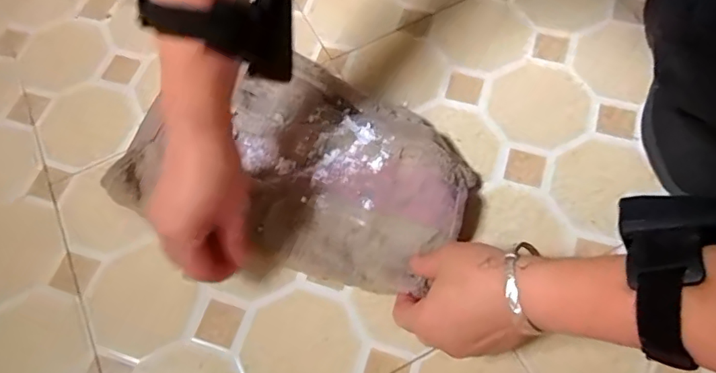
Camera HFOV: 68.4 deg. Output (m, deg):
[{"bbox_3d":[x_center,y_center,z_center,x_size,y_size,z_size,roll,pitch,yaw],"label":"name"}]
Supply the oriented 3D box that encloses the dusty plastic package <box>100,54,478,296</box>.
[{"bbox_3d":[-0.059,-0.020,0.470,0.299,0.048,0.188,25,68,14],"label":"dusty plastic package"}]

